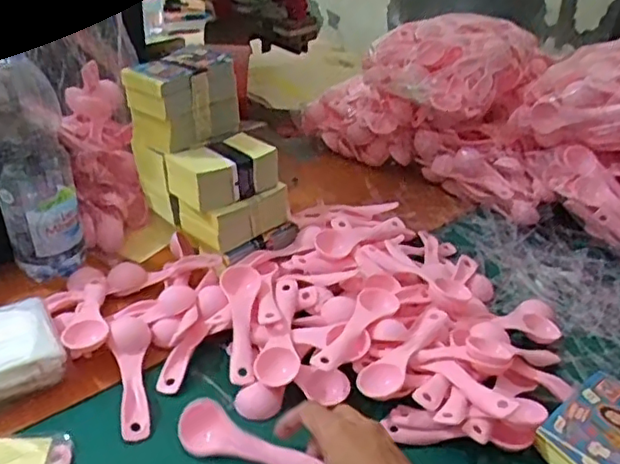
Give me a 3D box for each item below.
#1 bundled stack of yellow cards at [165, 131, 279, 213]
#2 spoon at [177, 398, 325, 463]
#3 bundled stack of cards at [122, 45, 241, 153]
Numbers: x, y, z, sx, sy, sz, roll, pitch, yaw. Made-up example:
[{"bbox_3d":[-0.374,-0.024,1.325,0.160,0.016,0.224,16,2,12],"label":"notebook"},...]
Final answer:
[{"bbox_3d":[-0.087,-0.063,0.610,0.090,0.044,0.069,-21,40,-35],"label":"bundled stack of yellow cards"},{"bbox_3d":[-0.044,0.150,0.437,0.104,0.024,0.028,17,34,12],"label":"spoon"},{"bbox_3d":[-0.129,-0.137,0.627,0.066,0.078,0.099,27,38,32],"label":"bundled stack of cards"}]

